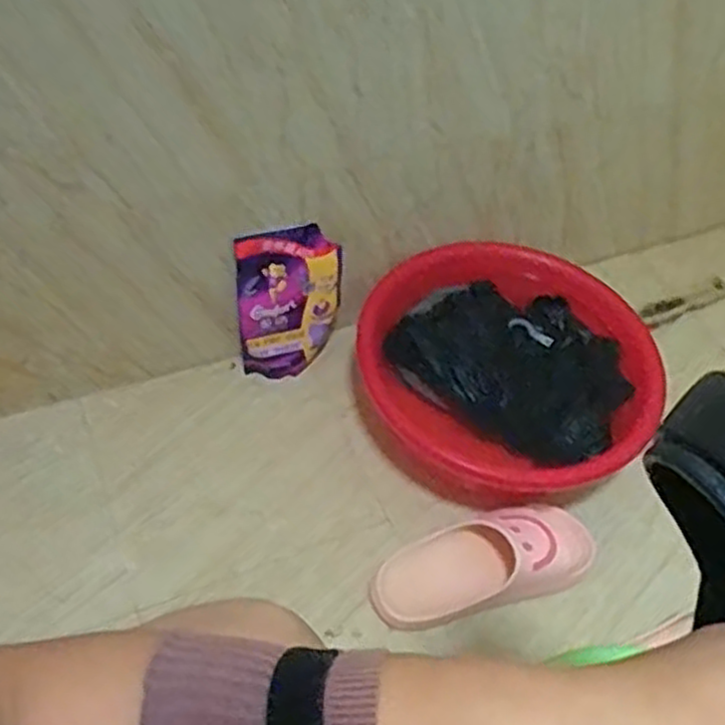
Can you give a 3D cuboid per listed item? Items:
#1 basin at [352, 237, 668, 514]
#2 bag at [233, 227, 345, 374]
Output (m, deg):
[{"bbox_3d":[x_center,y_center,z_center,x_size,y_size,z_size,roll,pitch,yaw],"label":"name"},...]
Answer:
[{"bbox_3d":[0.184,0.011,0.986,0.354,0.134,0.326,-15,54,-17],"label":"basin"},{"bbox_3d":[-0.089,-0.070,0.979,0.136,0.201,0.058,-15,54,-17],"label":"bag"}]

